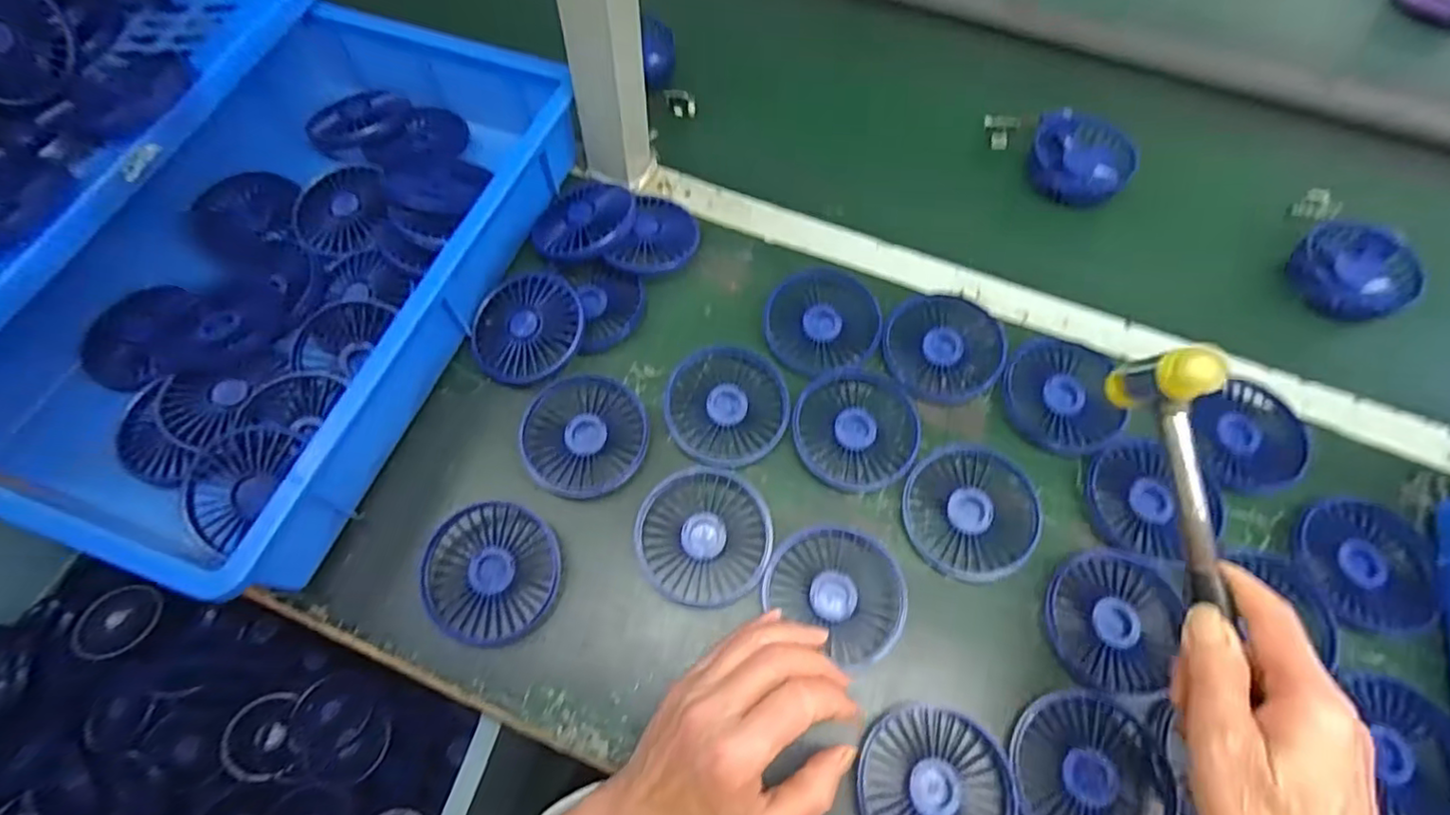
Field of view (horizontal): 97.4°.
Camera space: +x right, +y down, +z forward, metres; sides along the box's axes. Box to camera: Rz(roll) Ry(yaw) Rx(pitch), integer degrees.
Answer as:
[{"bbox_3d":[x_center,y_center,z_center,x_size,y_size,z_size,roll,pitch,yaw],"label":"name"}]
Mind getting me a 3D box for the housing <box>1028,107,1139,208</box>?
[{"bbox_3d":[0.328,-0.228,0.591,0.089,0.034,0.088,22,66,9],"label":"housing"}]

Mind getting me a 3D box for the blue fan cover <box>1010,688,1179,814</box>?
[{"bbox_3d":[0.214,0.215,0.370,0.091,0.009,0.087,14,65,5],"label":"blue fan cover"}]

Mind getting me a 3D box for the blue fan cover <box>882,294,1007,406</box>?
[{"bbox_3d":[0.165,-0.045,0.484,0.086,0.021,0.083,5,64,1],"label":"blue fan cover"}]

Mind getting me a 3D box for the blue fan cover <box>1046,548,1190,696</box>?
[{"bbox_3d":[0.244,0.131,0.403,0.078,0.010,0.087,27,66,11],"label":"blue fan cover"}]

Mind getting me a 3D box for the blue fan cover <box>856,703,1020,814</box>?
[{"bbox_3d":[0.120,0.221,0.367,0.089,0.019,0.084,14,65,5],"label":"blue fan cover"}]

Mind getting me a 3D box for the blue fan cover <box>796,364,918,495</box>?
[{"bbox_3d":[0.095,0.013,0.457,0.087,0.014,0.091,24,66,10],"label":"blue fan cover"}]

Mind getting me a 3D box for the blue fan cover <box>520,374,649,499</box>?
[{"bbox_3d":[-0.099,0.018,0.452,0.086,0.011,0.086,6,64,1],"label":"blue fan cover"}]

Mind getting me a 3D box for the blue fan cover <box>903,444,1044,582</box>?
[{"bbox_3d":[0.166,0.068,0.429,0.086,0.015,0.089,-2,64,-2],"label":"blue fan cover"}]

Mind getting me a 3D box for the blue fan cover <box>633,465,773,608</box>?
[{"bbox_3d":[-0.014,0.083,0.419,0.086,0.018,0.084,-13,65,-8],"label":"blue fan cover"}]

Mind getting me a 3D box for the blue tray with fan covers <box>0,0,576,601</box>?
[{"bbox_3d":[-0.319,-0.111,0.473,0.280,0.079,0.430,19,65,8],"label":"blue tray with fan covers"}]

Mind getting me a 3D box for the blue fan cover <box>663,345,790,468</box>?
[{"bbox_3d":[0.001,-0.002,0.463,0.086,0.013,0.089,1,64,-1],"label":"blue fan cover"}]

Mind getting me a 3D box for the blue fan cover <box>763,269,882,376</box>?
[{"bbox_3d":[0.074,-0.067,0.494,0.086,0.022,0.083,-13,65,-7],"label":"blue fan cover"}]

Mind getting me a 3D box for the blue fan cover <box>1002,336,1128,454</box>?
[{"bbox_3d":[0.246,-0.007,0.468,0.083,0.021,0.083,17,65,7],"label":"blue fan cover"}]

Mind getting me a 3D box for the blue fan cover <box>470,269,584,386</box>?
[{"bbox_3d":[-0.148,-0.063,0.484,0.084,0.023,0.093,16,65,6],"label":"blue fan cover"}]

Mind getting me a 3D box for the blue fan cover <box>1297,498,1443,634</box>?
[{"bbox_3d":[0.424,0.102,0.419,0.090,0.013,0.081,11,64,4],"label":"blue fan cover"}]

